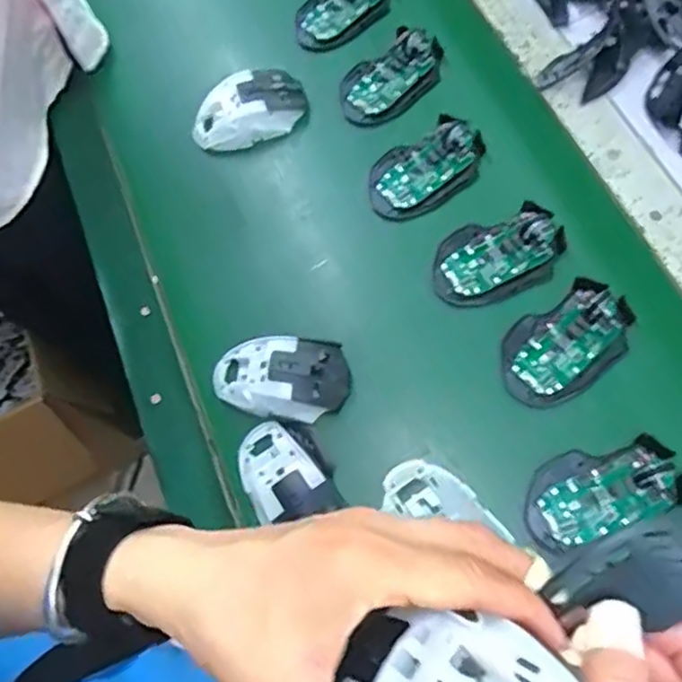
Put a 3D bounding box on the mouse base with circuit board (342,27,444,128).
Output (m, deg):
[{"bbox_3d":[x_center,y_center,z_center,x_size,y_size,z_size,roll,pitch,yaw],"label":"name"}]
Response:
[{"bbox_3d":[0.050,-0.261,0.673,0.111,0.024,0.072,-30,69,-9],"label":"mouse base with circuit board"}]

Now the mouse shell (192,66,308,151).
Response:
[{"bbox_3d":[-0.092,-0.231,0.685,0.118,0.046,0.067,-13,67,-2],"label":"mouse shell"}]

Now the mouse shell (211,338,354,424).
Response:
[{"bbox_3d":[-0.051,0.033,0.570,0.116,0.037,0.073,5,68,5],"label":"mouse shell"}]

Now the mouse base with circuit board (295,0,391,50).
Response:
[{"bbox_3d":[0.004,-0.350,0.719,0.111,0.030,0.067,-27,69,-8],"label":"mouse base with circuit board"}]

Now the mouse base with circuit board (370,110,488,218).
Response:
[{"bbox_3d":[0.078,-0.159,0.629,0.111,0.027,0.072,-26,68,-8],"label":"mouse base with circuit board"}]

